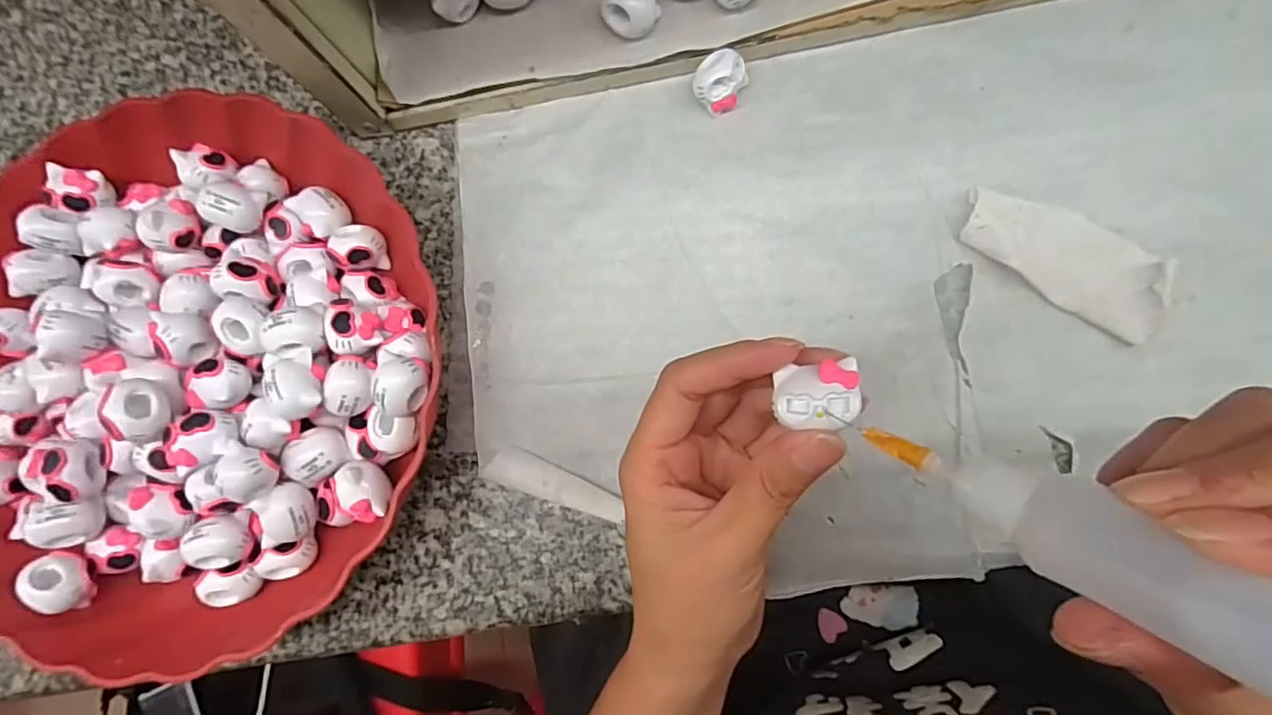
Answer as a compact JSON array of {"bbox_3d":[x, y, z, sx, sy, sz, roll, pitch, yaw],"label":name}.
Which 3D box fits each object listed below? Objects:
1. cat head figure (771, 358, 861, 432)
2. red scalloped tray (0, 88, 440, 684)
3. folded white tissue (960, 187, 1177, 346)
[{"bbox_3d":[0.054,0.011,0.172,0.023,0.007,0.019,-5,82,6],"label":"cat head figure"},{"bbox_3d":[-0.200,0.007,0.268,0.233,0.051,0.240,-32,80,2],"label":"red scalloped tray"},{"bbox_3d":[0.179,-0.043,0.246,0.085,0.011,0.038,32,88,10],"label":"folded white tissue"}]

